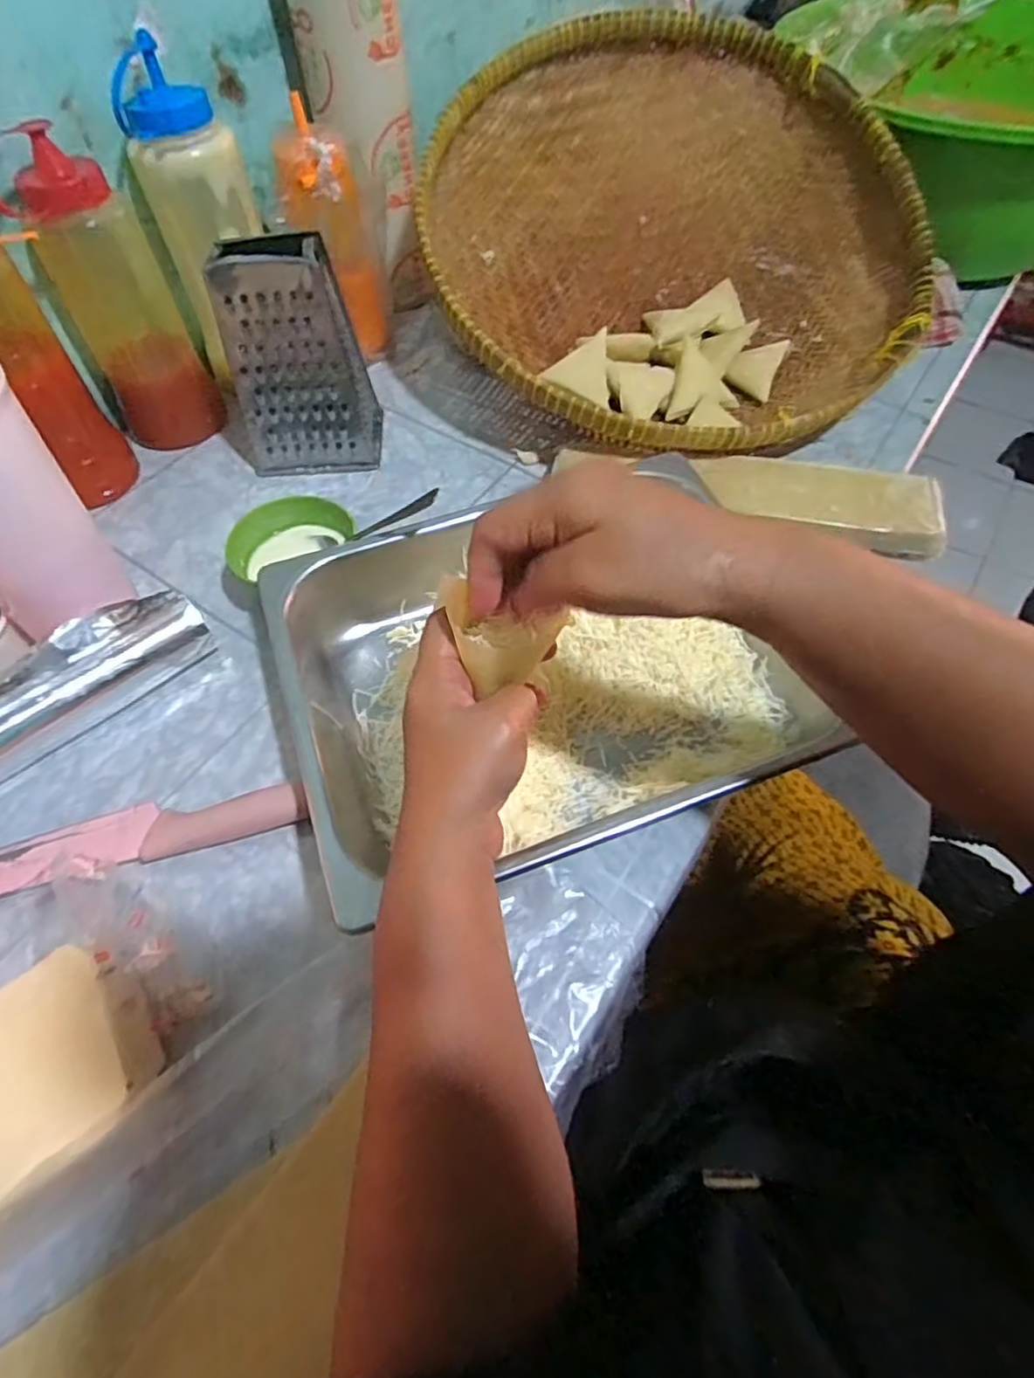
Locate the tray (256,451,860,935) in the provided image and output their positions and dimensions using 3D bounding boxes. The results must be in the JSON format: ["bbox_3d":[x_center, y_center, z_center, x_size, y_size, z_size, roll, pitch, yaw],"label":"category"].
[{"bbox_3d":[0.019,-0.023,0.446,0.331,0.064,0.272,-20,59,-12],"label":"tray"}]

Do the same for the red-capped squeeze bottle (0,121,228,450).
[{"bbox_3d":[-0.319,-0.312,0.545,0.084,0.208,0.089,-19,59,-12],"label":"red-capped squeeze bottle"}]

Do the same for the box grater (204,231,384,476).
[{"bbox_3d":[-0.177,-0.267,0.543,0.103,0.162,0.076,-2,57,-1],"label":"box grater"}]

